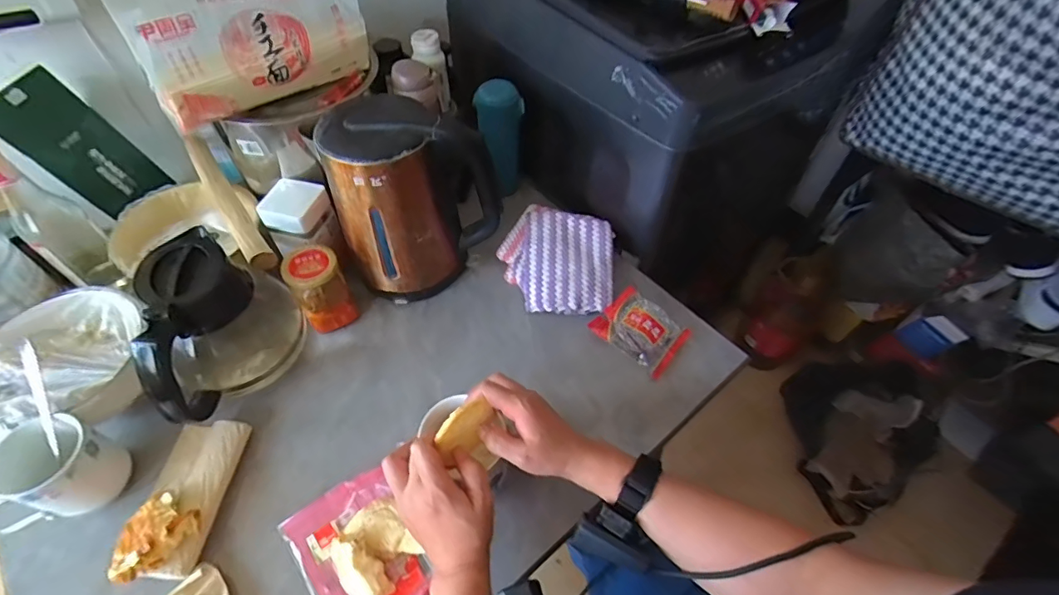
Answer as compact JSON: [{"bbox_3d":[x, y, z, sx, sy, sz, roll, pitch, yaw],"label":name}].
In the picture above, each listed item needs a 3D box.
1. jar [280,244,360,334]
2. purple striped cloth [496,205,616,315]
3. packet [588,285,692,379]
[{"bbox_3d":[-0.266,-0.010,0.622,0.061,0.100,0.062,1,53,-1],"label":"jar"},{"bbox_3d":[0.040,-0.055,0.698,0.161,0.031,0.157,6,69,5],"label":"purple striped cloth"},{"bbox_3d":[0.149,0.044,0.650,0.106,0.033,0.083,35,59,22],"label":"packet"}]

